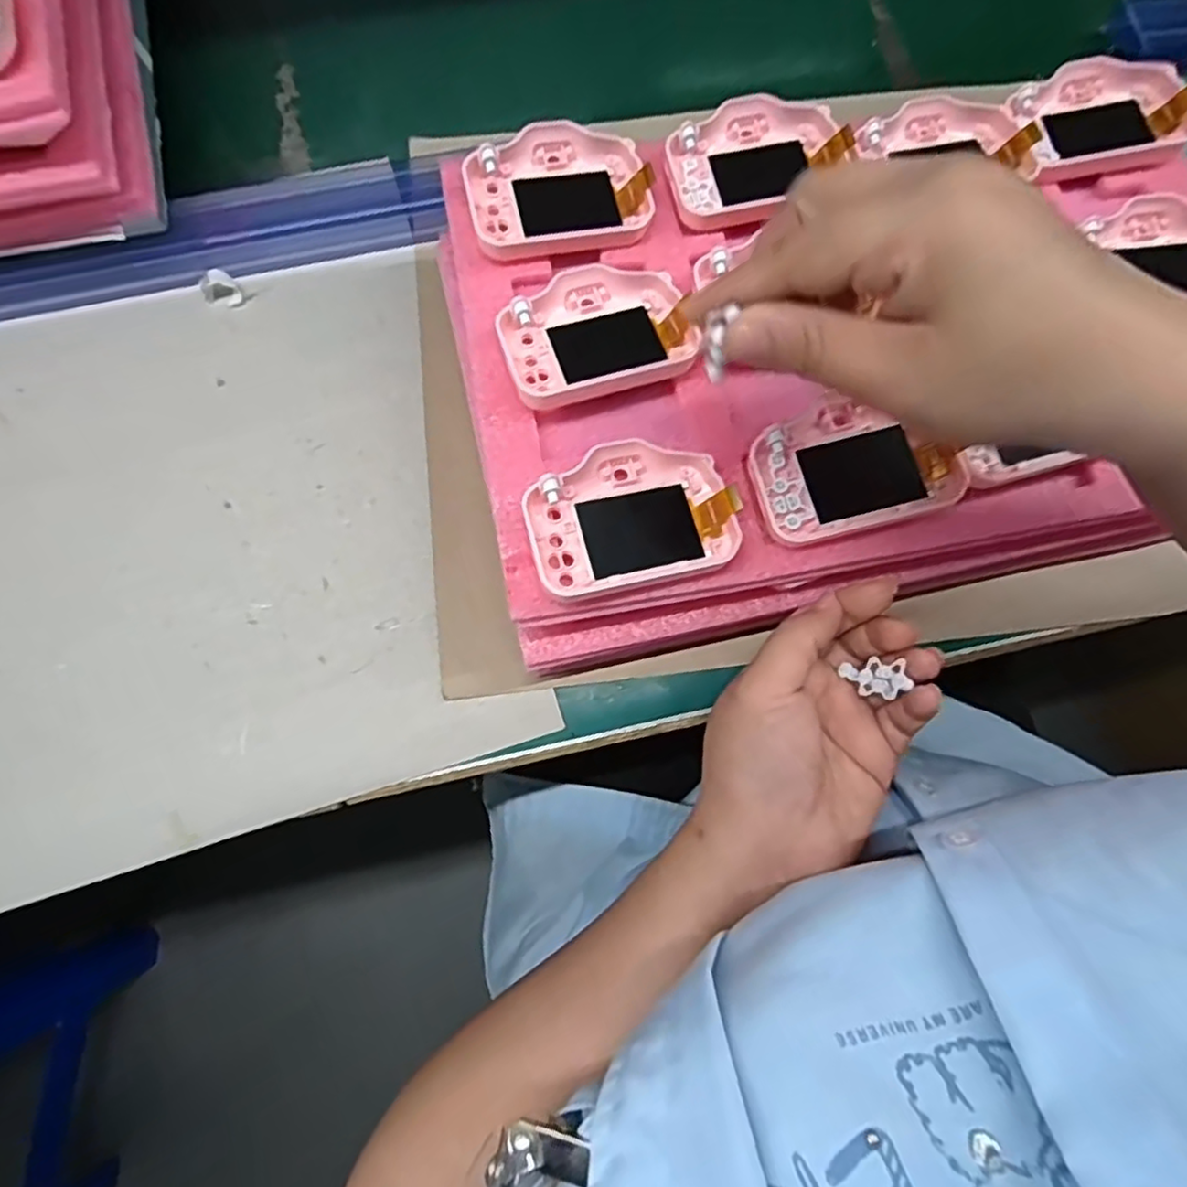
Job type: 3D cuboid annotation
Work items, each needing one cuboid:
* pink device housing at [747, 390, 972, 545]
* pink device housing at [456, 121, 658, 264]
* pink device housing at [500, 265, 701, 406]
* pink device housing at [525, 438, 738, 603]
[{"bbox_3d":[0.110,-0.056,0.286,0.085,0.013,0.055,-13,76,-5],"label":"pink device housing"},{"bbox_3d":[-0.017,-0.191,0.311,0.084,0.016,0.058,-12,76,-5],"label":"pink device housing"},{"bbox_3d":[0.001,-0.118,0.295,0.084,0.011,0.057,-23,78,-8],"label":"pink device housing"},{"bbox_3d":[0.015,-0.033,0.275,0.083,0.016,0.058,-12,76,-5],"label":"pink device housing"}]

